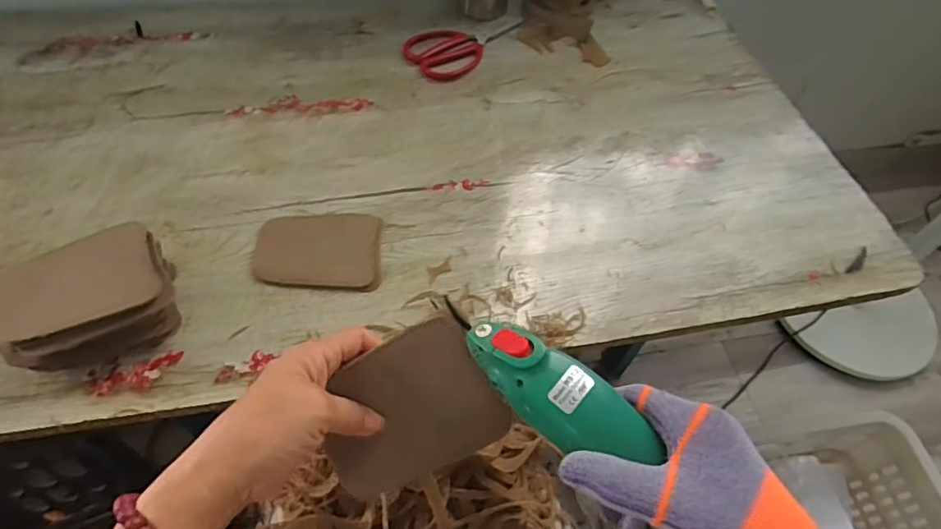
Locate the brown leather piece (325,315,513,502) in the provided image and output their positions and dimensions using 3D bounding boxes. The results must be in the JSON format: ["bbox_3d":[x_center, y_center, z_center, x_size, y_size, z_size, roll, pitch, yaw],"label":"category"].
[{"bbox_3d":[-0.040,0.093,0.348,0.112,0.008,0.088,-29,93,9],"label":"brown leather piece"}]

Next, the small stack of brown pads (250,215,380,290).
[{"bbox_3d":[-0.149,-0.016,0.549,0.119,0.009,0.089,2,53,-4],"label":"small stack of brown pads"}]

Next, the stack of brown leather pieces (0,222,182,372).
[{"bbox_3d":[-0.312,0.034,0.458,0.120,0.069,0.083,-22,58,-20],"label":"stack of brown leather pieces"}]

